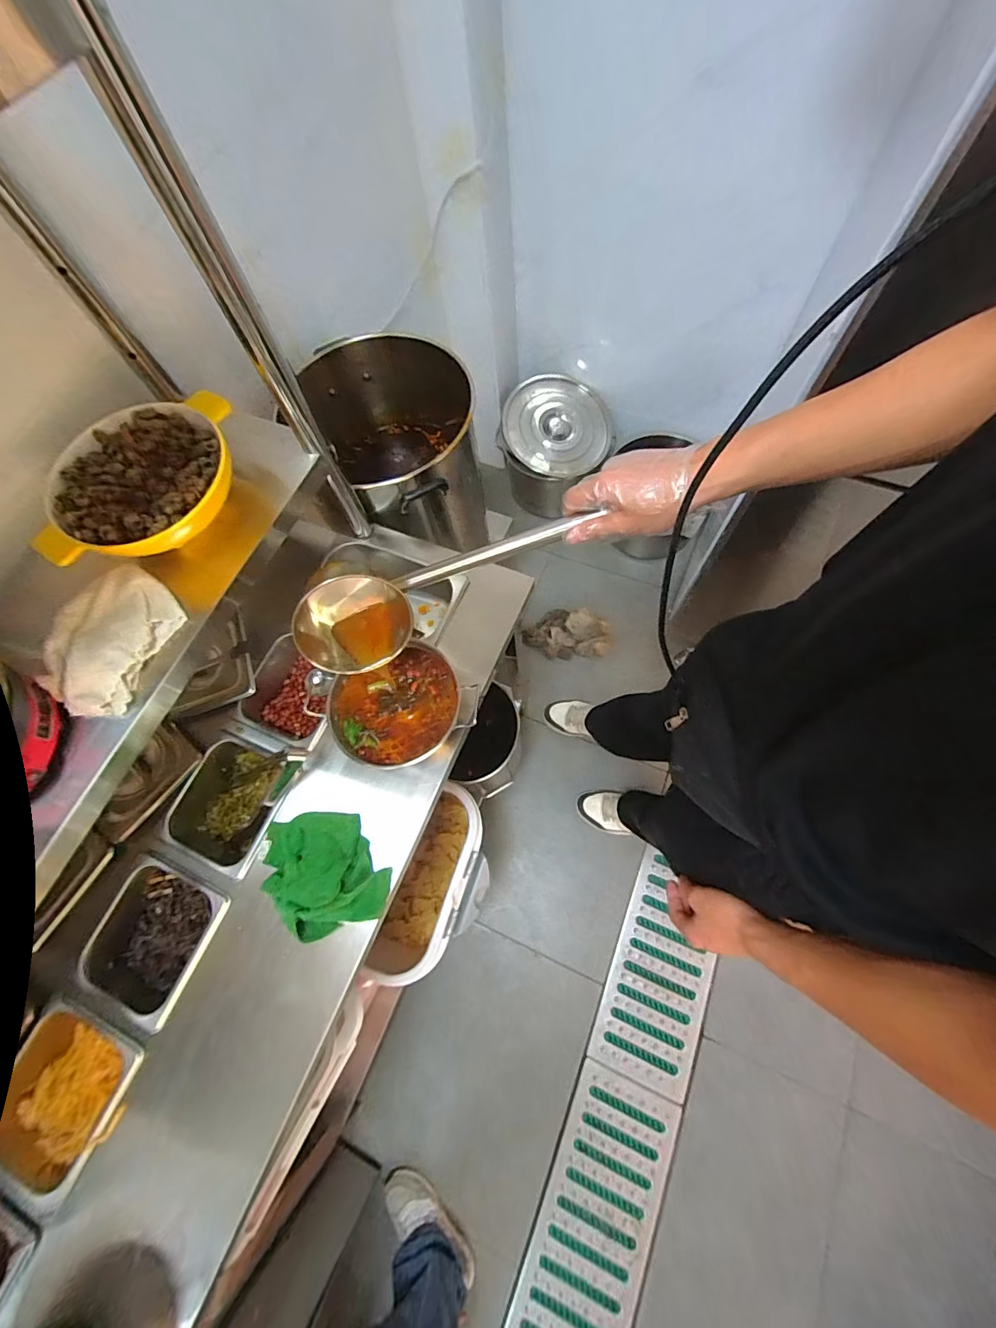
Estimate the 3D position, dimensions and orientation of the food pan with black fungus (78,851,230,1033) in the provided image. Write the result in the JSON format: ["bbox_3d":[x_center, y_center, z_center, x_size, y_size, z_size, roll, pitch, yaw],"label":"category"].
[{"bbox_3d":[-0.478,0.377,0.663,0.173,0.075,0.176,21,72,12],"label":"food pan with black fungus"}]

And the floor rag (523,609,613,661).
[{"bbox_3d":[0.223,-0.103,1.559,0.270,0.043,0.170,1,69,5],"label":"floor rag"}]

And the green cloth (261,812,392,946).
[{"bbox_3d":[-0.236,0.274,0.634,0.157,0.047,0.160,-18,69,-2],"label":"green cloth"}]

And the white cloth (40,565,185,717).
[{"bbox_3d":[-0.457,-0.031,0.550,0.113,0.033,0.169,19,72,11],"label":"white cloth"}]

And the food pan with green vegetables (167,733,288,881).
[{"bbox_3d":[-0.405,0.212,0.730,0.160,0.087,0.176,18,71,11],"label":"food pan with green vegetables"}]

